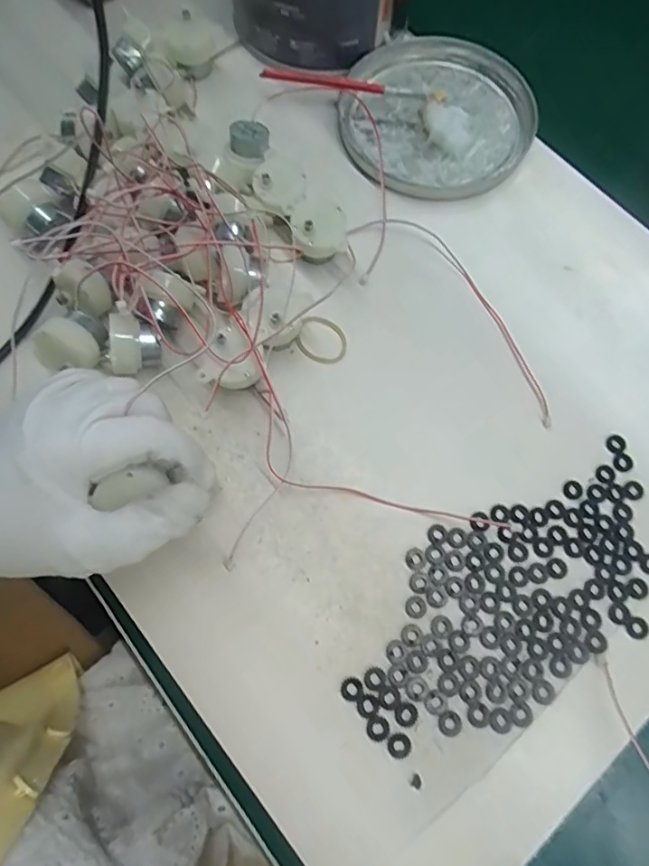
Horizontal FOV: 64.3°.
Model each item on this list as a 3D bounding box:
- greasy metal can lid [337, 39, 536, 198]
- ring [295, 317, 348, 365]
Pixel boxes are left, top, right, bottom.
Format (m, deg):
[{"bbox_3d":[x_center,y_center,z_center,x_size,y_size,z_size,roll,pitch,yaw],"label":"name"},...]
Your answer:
[{"bbox_3d":[0.077,-0.218,0.351,0.126,0.014,0.135,-2,72,-1],"label":"greasy metal can lid"},{"bbox_3d":[-0.001,-0.053,0.300,0.030,0.004,0.027,18,78,-8],"label":"ring"}]

